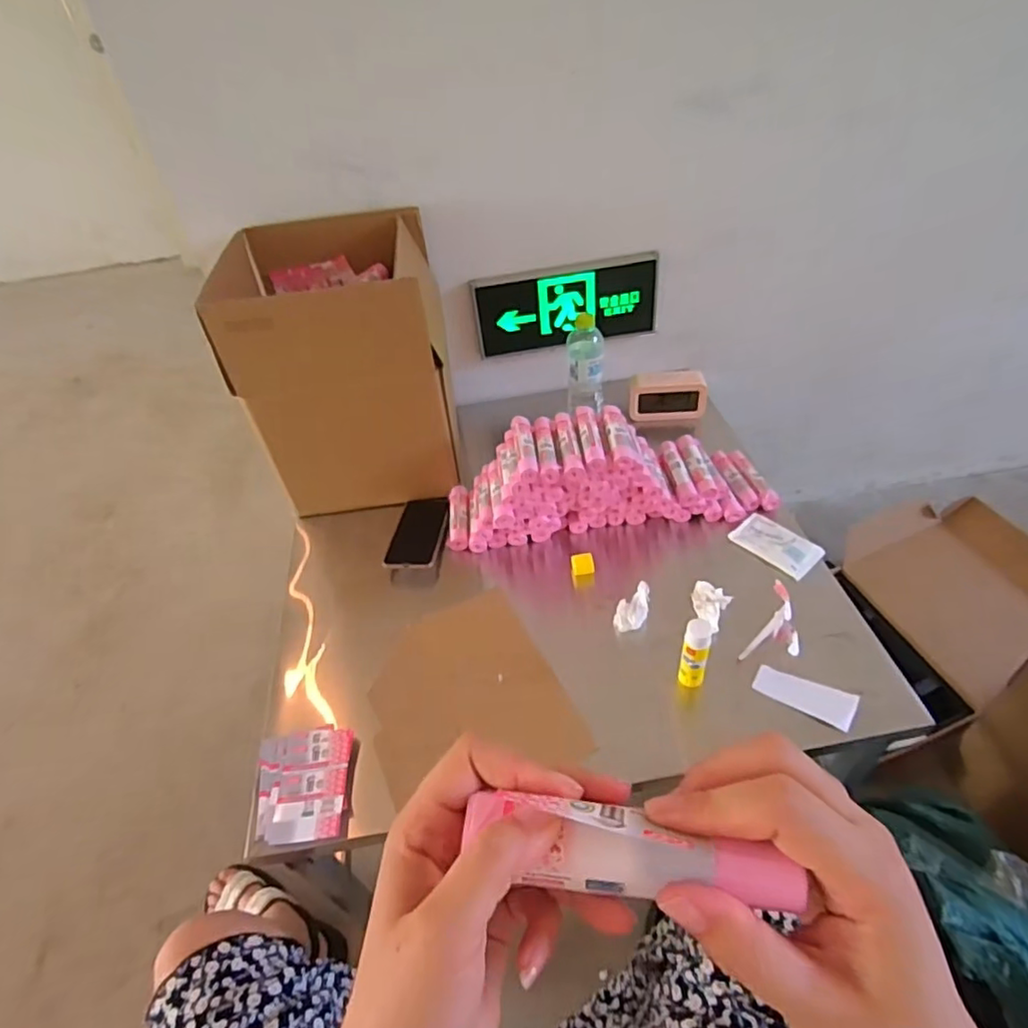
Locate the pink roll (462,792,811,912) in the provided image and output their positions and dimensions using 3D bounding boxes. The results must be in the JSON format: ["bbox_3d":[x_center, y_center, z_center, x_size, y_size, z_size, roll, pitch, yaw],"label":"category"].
[{"bbox_3d":[0.040,0.120,0.216,0.117,0.023,0.027,5,44,13],"label":"pink roll"}]

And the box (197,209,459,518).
[{"bbox_3d":[-0.276,-0.238,0.993,0.317,0.362,0.289,-8,43,-1],"label":"box"}]

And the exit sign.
[{"bbox_3d":[0.101,-0.388,1.136,0.343,0.159,0.035,-10,43,-3],"label":"exit sign"}]

